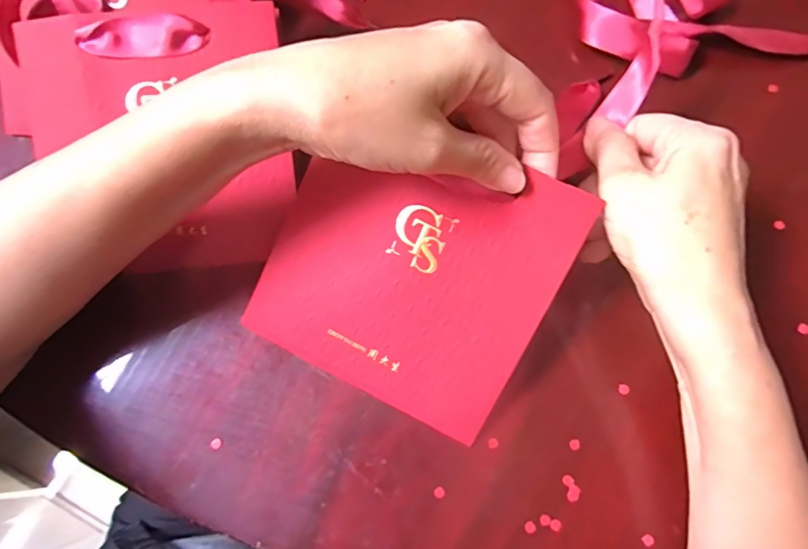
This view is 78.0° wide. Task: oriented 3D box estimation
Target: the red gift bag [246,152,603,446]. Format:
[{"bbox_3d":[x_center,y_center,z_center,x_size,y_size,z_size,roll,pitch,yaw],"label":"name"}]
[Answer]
[{"bbox_3d":[0.001,0.000,0.251,0.137,0.004,0.134,26,104,7],"label":"red gift bag"}]

